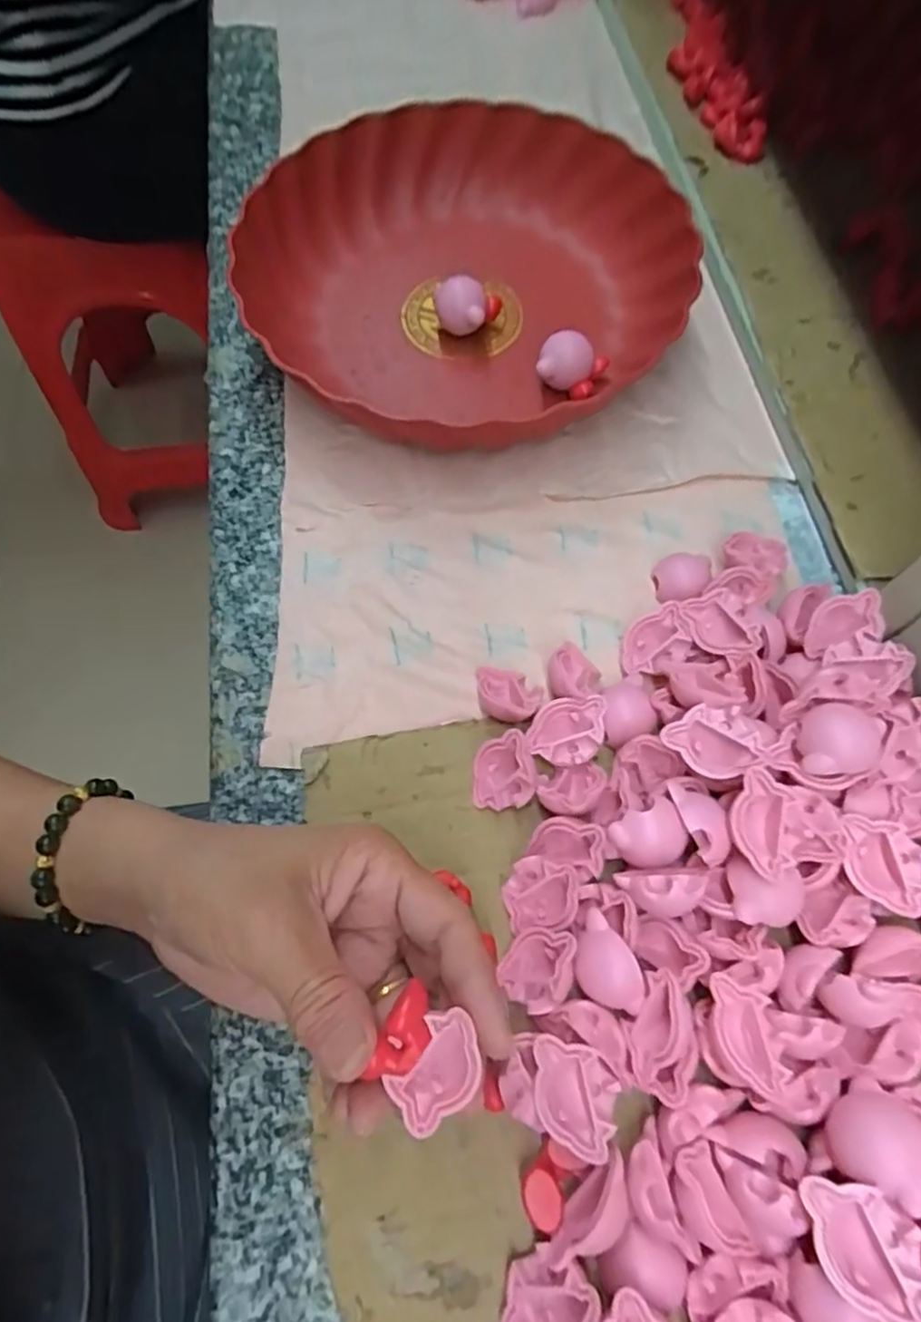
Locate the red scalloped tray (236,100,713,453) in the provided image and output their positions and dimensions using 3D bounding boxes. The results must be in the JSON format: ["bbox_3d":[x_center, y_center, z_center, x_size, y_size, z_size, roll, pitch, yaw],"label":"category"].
[{"bbox_3d":[0.000,-0.219,0.392,0.242,0.048,0.234,-31,69,-12],"label":"red scalloped tray"}]

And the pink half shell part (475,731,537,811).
[{"bbox_3d":[0.018,0.046,0.287,0.030,0.009,0.030,5,99,37],"label":"pink half shell part"}]

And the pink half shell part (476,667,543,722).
[{"bbox_3d":[0.020,0.014,0.308,0.031,0.018,0.025,28,69,12],"label":"pink half shell part"}]

